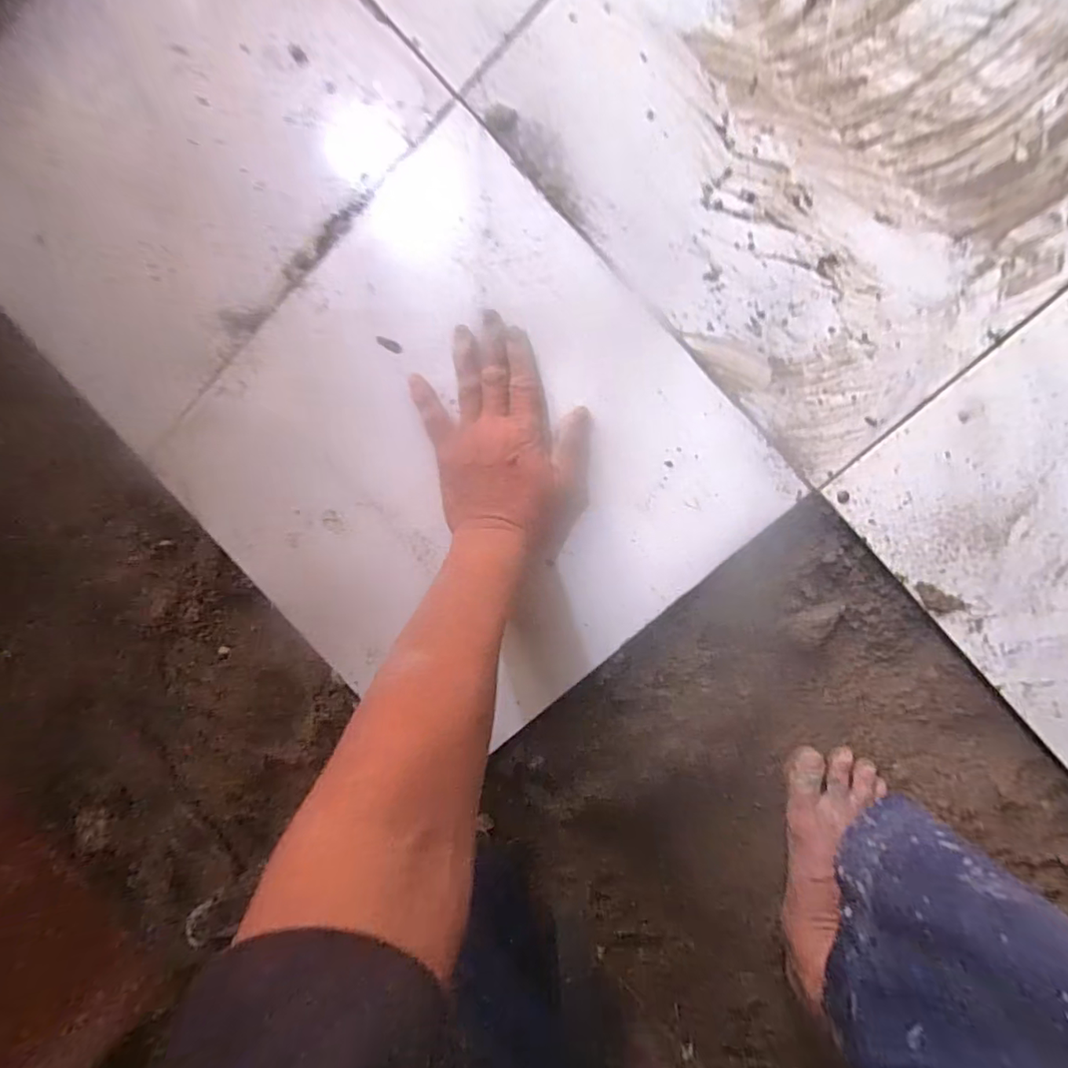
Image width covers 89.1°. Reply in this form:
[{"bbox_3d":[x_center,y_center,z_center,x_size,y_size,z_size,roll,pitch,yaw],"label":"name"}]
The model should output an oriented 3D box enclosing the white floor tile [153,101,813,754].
[{"bbox_3d":[-0.063,-0.052,0.438,0.376,0.014,0.389,-42,90,10],"label":"white floor tile"}]

